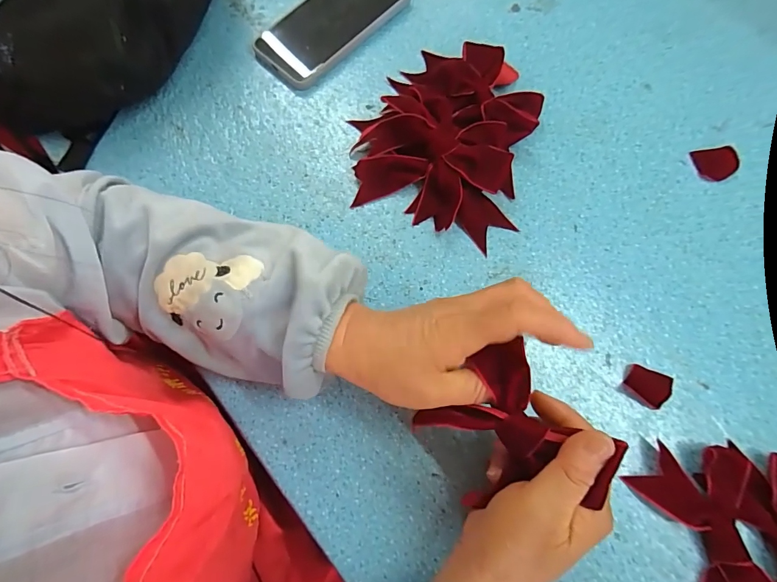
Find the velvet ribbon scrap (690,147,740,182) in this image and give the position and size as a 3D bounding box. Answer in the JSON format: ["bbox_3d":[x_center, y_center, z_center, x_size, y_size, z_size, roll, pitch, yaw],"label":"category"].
[{"bbox_3d":[0.309,-0.119,0.378,0.038,0.008,0.031,-4,74,0],"label":"velvet ribbon scrap"}]

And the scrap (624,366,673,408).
[{"bbox_3d":[0.204,0.075,0.316,0.035,0.005,0.028,24,76,8],"label":"scrap"}]

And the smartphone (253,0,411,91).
[{"bbox_3d":[-0.061,-0.282,0.422,0.088,0.012,0.165,40,78,11],"label":"smartphone"}]

